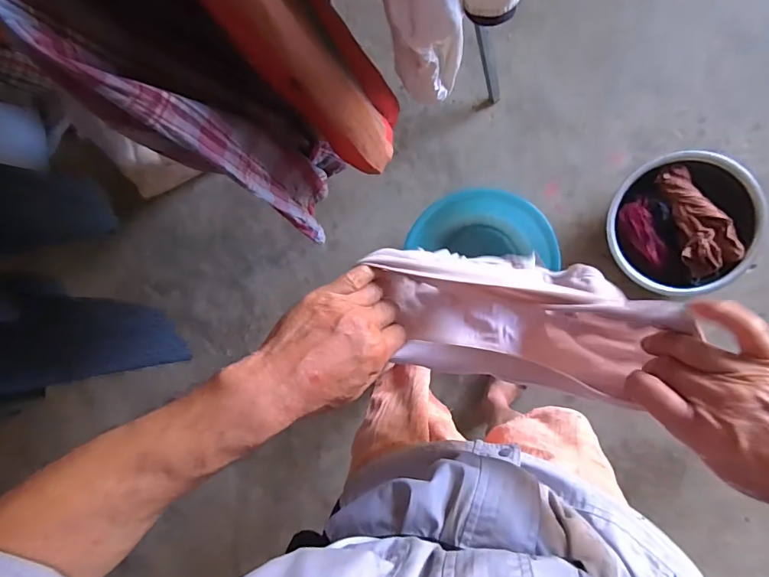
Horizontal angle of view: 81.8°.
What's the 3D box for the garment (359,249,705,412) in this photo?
[{"bbox_3d":[0.120,0.027,0.466,0.236,0.256,0.110,10,91,8],"label":"garment"}]

